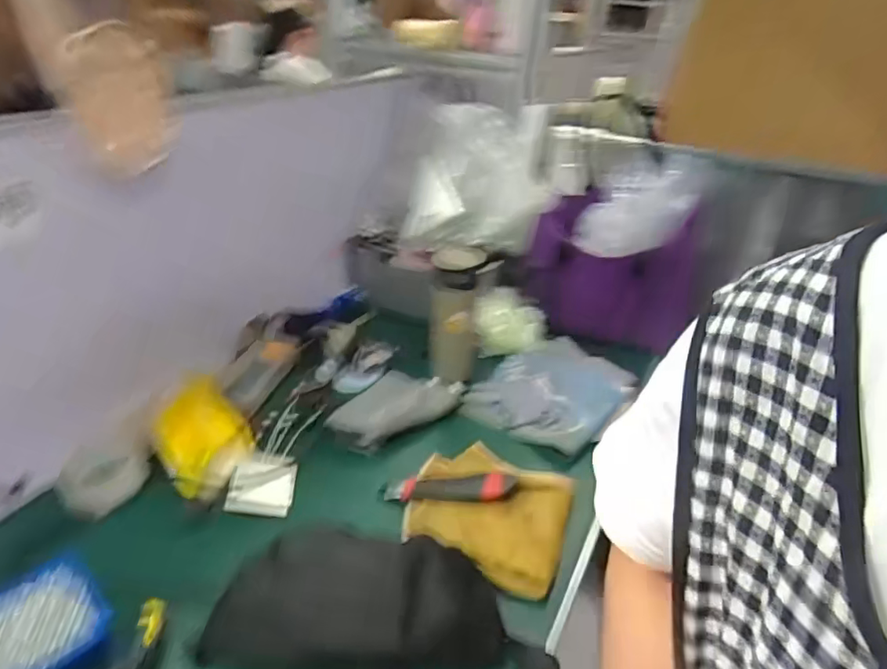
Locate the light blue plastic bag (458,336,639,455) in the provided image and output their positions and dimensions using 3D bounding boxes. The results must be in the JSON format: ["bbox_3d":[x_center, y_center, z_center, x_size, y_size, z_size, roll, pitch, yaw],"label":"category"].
[{"bbox_3d":[0.167,0.078,0.854,0.203,0.044,0.236,19,31,33],"label":"light blue plastic bag"}]

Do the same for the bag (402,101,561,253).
[{"bbox_3d":[0.057,-0.268,0.955,0.246,0.221,0.122,4,26,8],"label":"bag"}]

